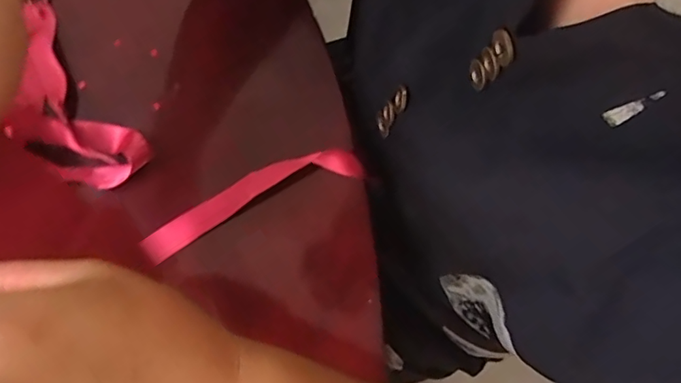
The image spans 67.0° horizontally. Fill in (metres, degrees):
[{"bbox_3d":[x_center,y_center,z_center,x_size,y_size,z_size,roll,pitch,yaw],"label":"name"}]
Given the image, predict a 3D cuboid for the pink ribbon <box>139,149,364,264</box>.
[{"bbox_3d":[-0.062,0.006,0.355,0.158,0.013,0.032,-26,80,-5],"label":"pink ribbon"}]

